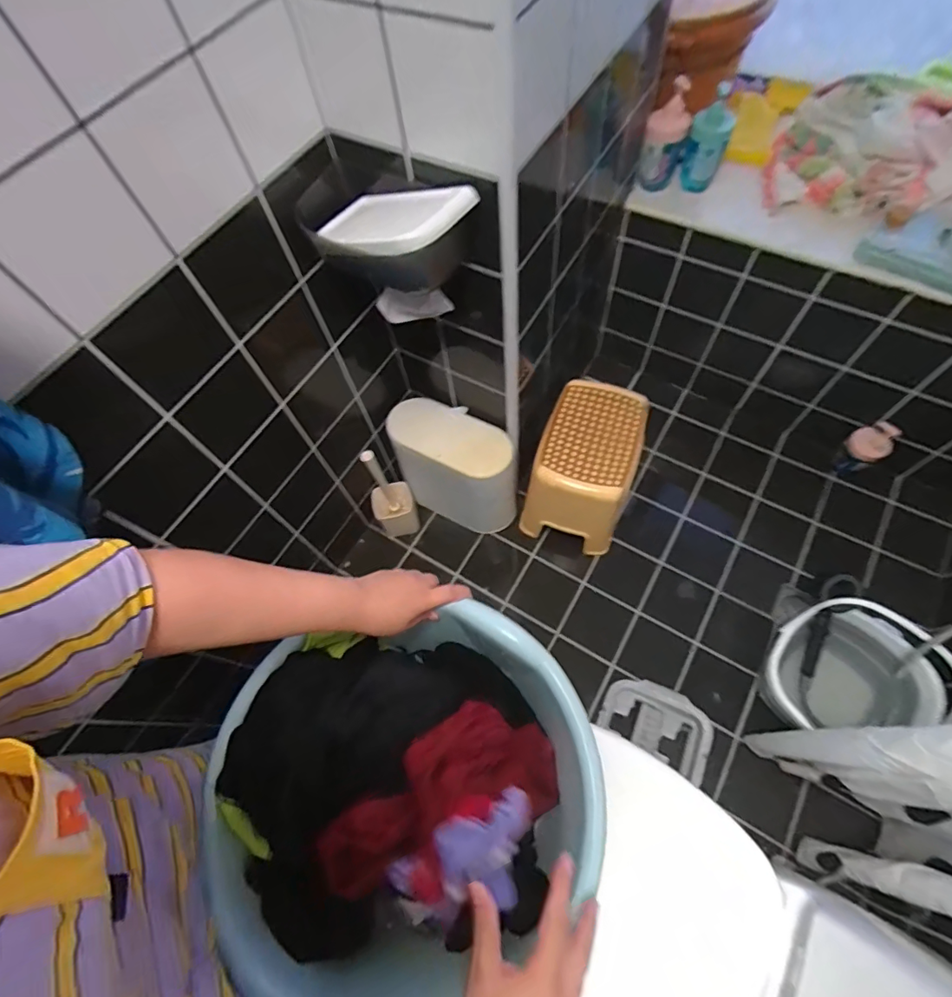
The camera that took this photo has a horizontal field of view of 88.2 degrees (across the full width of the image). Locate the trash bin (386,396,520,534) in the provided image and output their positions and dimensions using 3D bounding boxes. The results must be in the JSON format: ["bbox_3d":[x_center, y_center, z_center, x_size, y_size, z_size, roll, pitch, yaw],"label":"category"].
[{"bbox_3d":[-0.051,-0.066,1.301,0.325,0.363,0.178,16,69,9],"label":"trash bin"}]

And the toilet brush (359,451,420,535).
[{"bbox_3d":[-0.225,-0.019,1.241,0.107,0.362,0.121,-23,68,-7],"label":"toilet brush"}]

